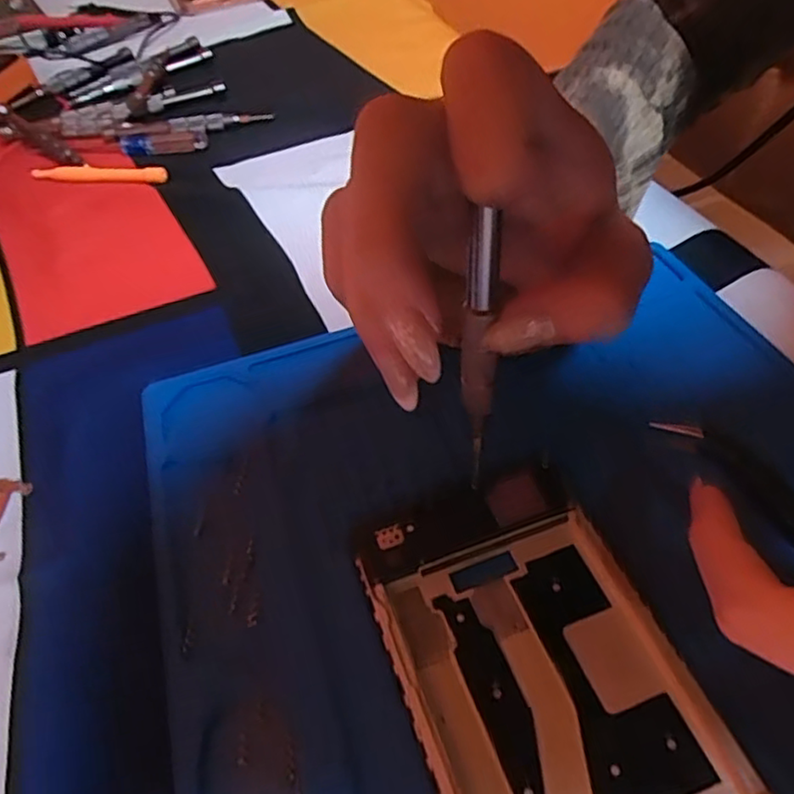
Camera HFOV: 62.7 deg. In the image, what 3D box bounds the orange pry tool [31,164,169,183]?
[{"bbox_3d":[-0.172,-0.131,0.378,0.081,0.005,0.010,4,48,10],"label":"orange pry tool"}]

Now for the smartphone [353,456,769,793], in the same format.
[{"bbox_3d":[0.042,0.081,0.159,0.069,0.006,0.148,-18,48,-9],"label":"smartphone"}]

